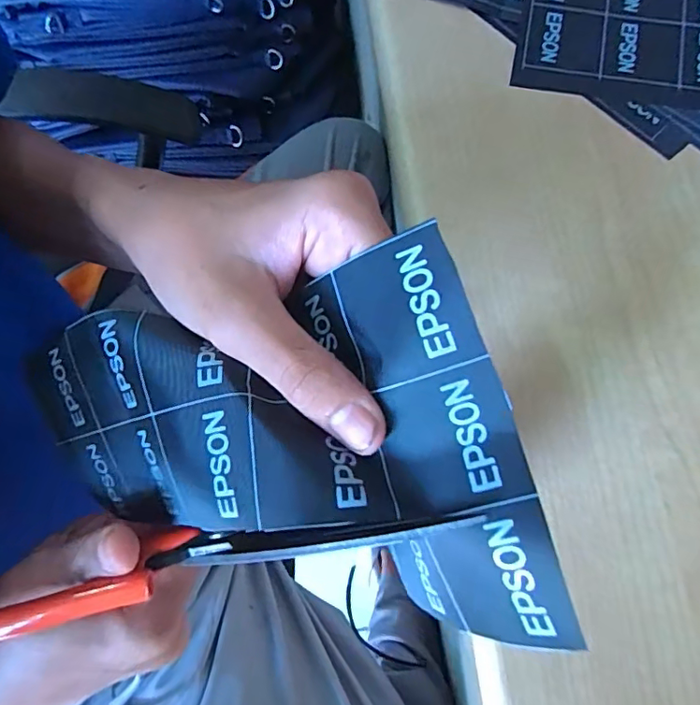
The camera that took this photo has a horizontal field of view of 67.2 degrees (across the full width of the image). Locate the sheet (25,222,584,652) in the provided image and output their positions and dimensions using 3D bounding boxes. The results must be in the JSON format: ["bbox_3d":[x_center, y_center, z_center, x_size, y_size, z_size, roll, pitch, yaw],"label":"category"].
[{"bbox_3d":[-0.027,0.036,0.170,0.165,0.044,0.122,-9,87,11],"label":"sheet"}]

